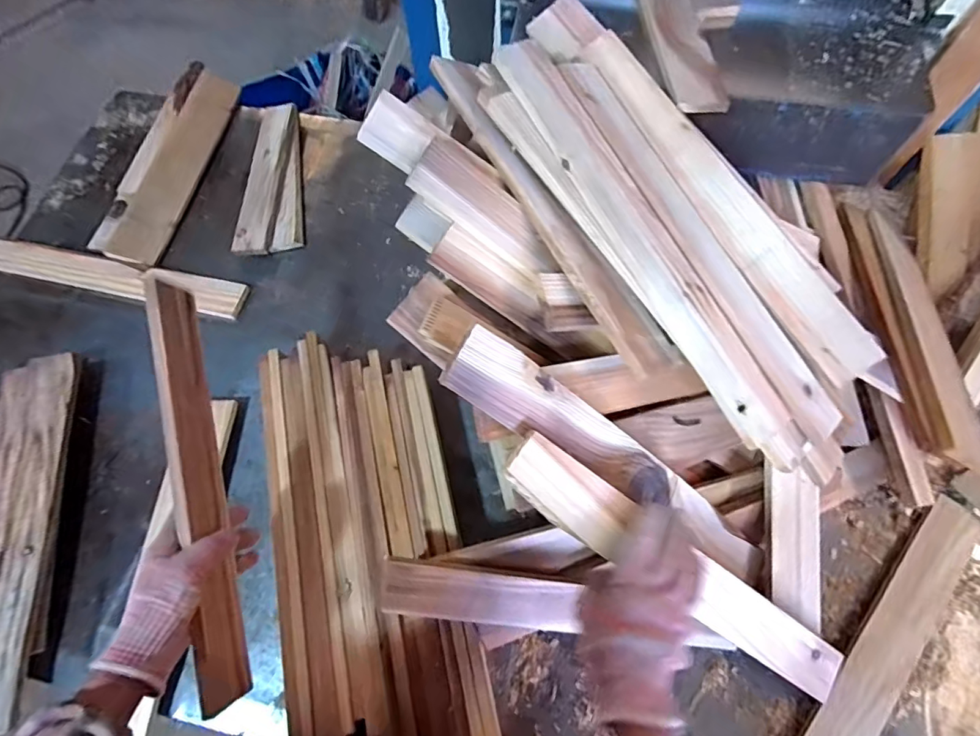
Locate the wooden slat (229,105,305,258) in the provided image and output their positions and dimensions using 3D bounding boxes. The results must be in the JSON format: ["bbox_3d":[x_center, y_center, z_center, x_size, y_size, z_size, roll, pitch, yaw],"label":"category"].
[{"bbox_3d":[-0.404,-0.348,0.903,0.110,0.042,0.318,-7,68,-2],"label":"wooden slat"}]

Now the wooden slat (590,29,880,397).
[{"bbox_3d":[0.272,-0.199,0.565,0.068,0.017,0.490,-34,82,-6],"label":"wooden slat"}]

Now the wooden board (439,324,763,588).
[{"bbox_3d":[0.153,0.112,0.521,0.477,0.020,0.060,35,69,-22],"label":"wooden board"}]

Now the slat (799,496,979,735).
[{"bbox_3d":[0.463,0.362,0.586,0.070,0.023,0.487,40,74,16],"label":"slat"}]

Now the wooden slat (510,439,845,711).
[{"bbox_3d":[0.211,0.219,0.503,0.480,0.021,0.065,36,70,-15],"label":"wooden slat"}]

